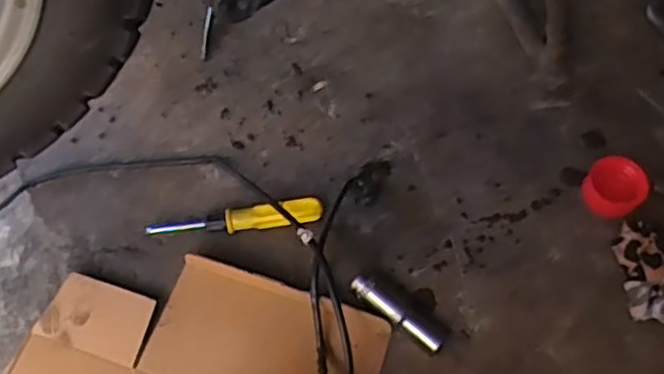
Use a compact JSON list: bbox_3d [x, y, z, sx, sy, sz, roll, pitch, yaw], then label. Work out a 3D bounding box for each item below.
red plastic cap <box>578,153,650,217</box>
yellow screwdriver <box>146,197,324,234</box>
[{"bbox_3d":[0.216,0.001,0.520,0.043,0.027,0.043,0,64,0],"label":"red plastic cap"},{"bbox_3d":[-0.073,0.026,0.514,0.131,0.024,0.020,-6,64,-3],"label":"yellow screwdriver"}]

